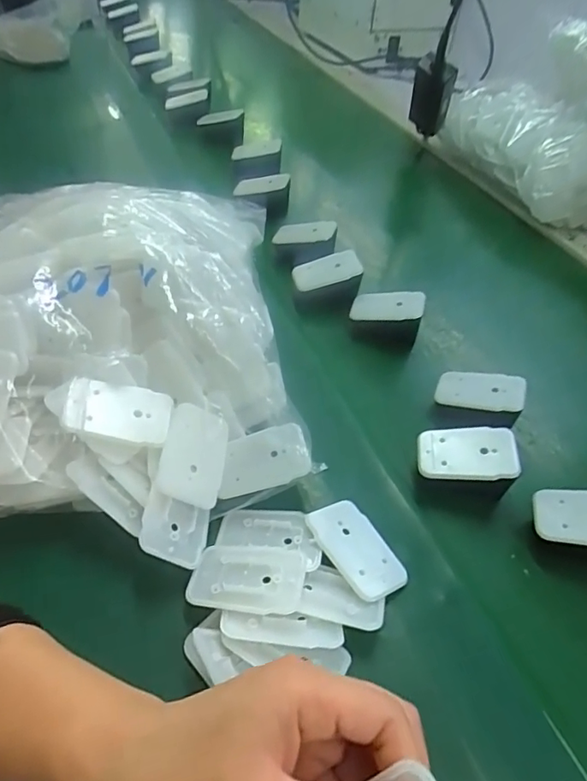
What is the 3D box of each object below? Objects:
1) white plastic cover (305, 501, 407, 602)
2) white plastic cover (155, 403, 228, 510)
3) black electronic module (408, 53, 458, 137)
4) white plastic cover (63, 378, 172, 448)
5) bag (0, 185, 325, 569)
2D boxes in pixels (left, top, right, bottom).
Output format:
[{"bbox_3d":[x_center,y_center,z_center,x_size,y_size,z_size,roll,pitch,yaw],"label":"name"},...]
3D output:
[{"bbox_3d":[0.041,0.102,0.347,0.041,0.007,0.068,-24,53,-26],"label":"white plastic cover"},{"bbox_3d":[-0.066,0.042,0.359,0.041,0.006,0.067,16,60,-14],"label":"white plastic cover"},{"bbox_3d":[0.196,-0.420,0.767,0.055,0.134,0.024,15,75,7],"label":"black electronic module"},{"bbox_3d":[-0.115,0.014,0.357,0.067,0.010,0.043,13,58,-17],"label":"white plastic cover"},{"bbox_3d":[-0.133,-0.056,0.408,0.265,0.105,0.349,-1,46,-8],"label":"bag"}]

